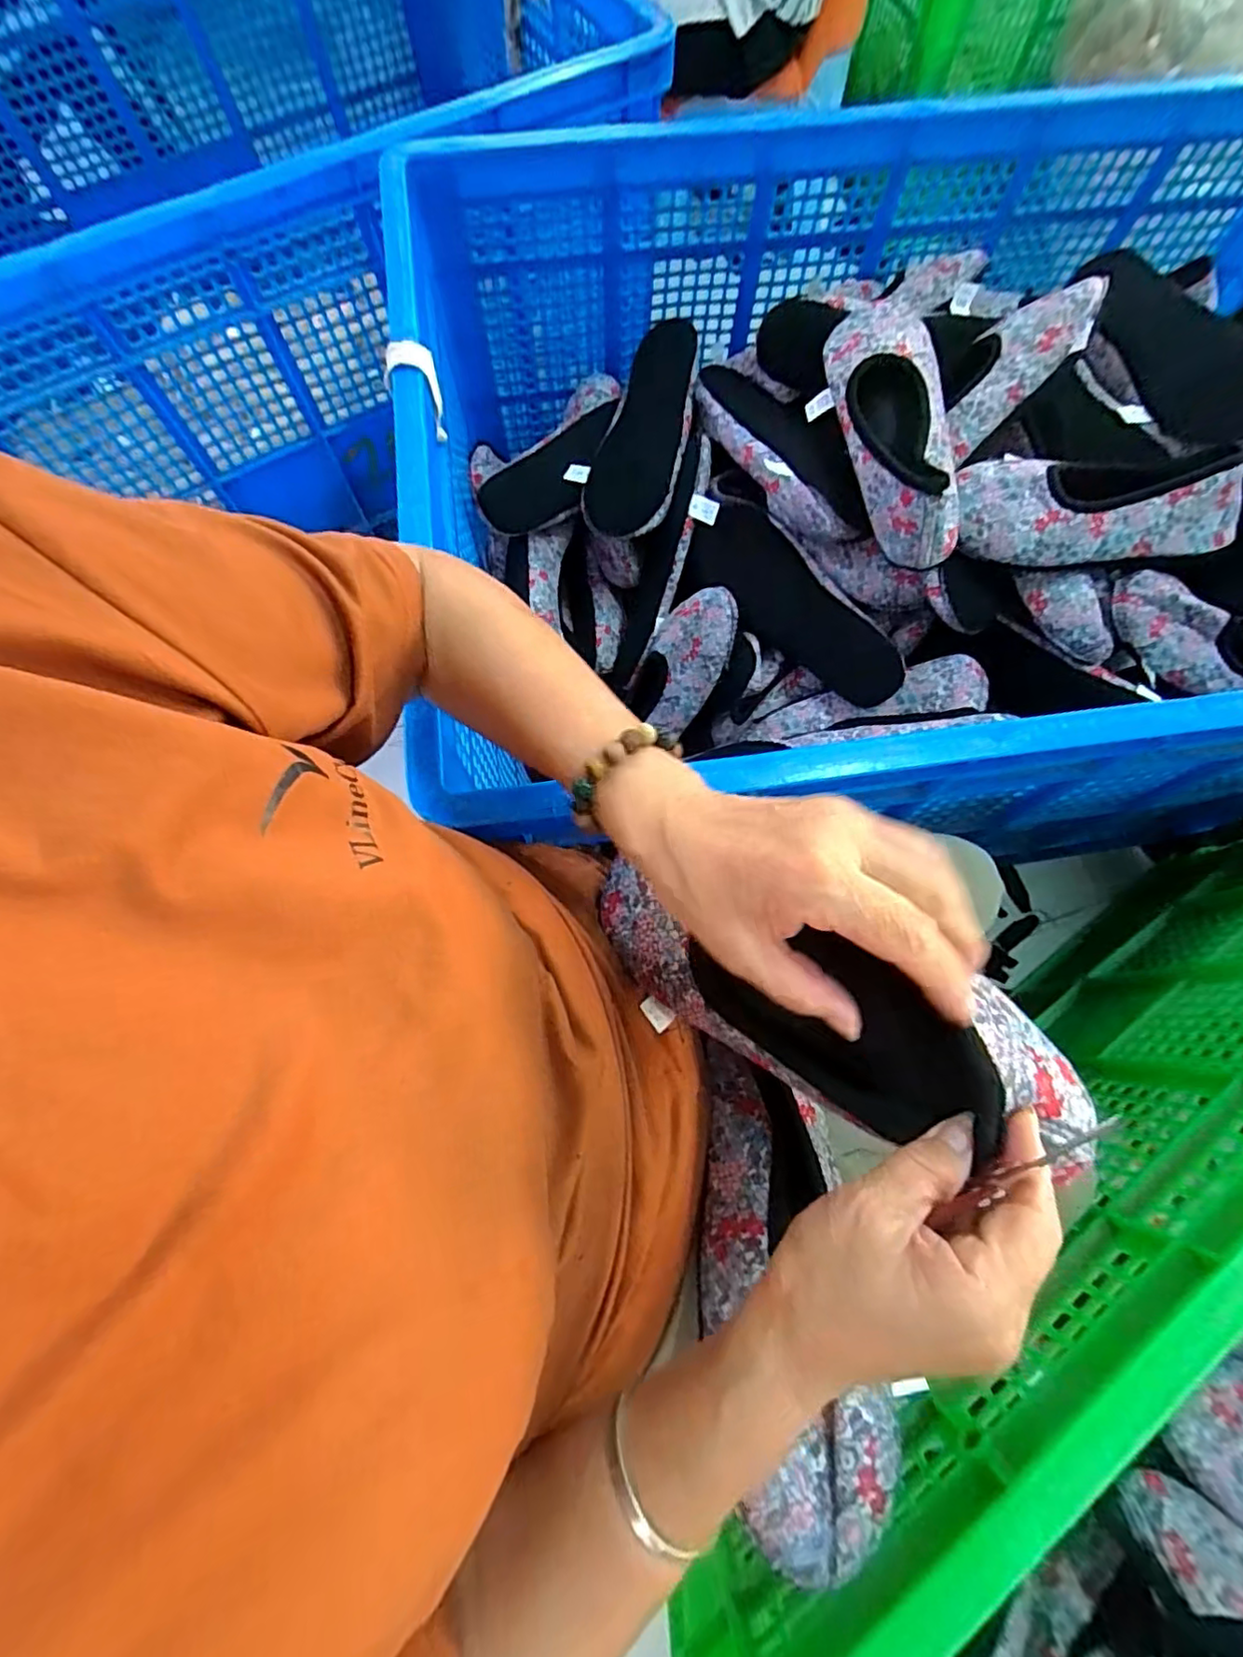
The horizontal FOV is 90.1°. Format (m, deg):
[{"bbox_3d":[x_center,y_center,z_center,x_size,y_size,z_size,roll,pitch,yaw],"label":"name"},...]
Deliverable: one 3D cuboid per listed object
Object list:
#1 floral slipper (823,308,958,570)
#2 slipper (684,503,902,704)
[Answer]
[{"bbox_3d":[0.242,-0.352,0.559,0.089,0.063,0.242,-4,72,-2],"label":"floral slipper"},{"bbox_3d":[0.183,-0.230,0.656,0.252,0.055,0.094,42,119,4],"label":"slipper"}]

